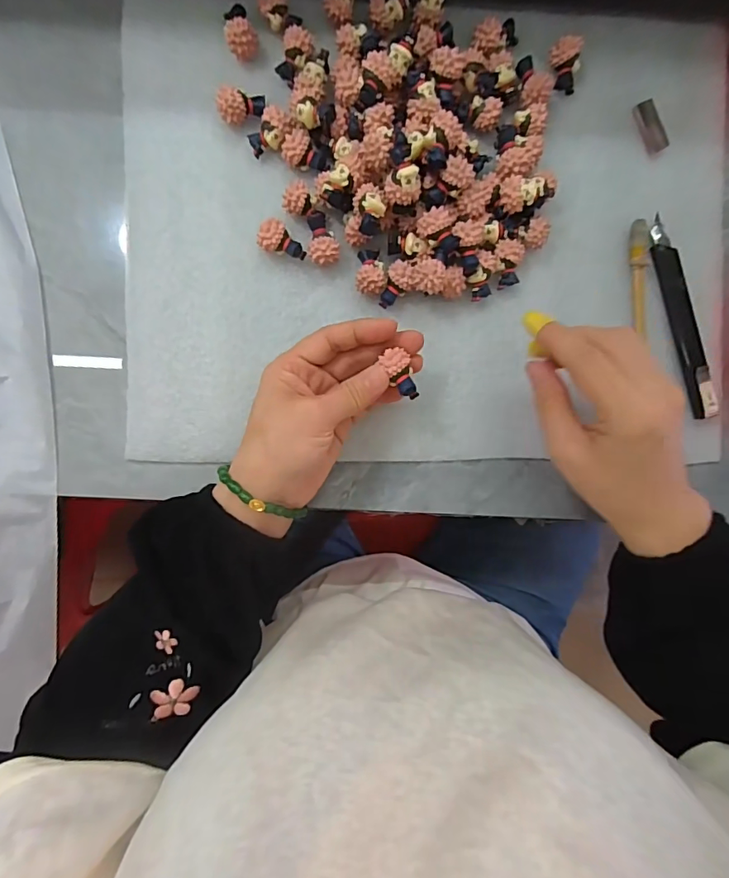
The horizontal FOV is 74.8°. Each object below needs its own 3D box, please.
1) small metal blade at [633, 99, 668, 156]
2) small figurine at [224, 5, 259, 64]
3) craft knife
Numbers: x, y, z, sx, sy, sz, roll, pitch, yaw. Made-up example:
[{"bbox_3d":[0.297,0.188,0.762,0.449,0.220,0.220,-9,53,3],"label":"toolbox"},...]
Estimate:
[{"bbox_3d":[0.192,-0.210,0.321,0.014,0.006,0.033,-27,93,-4],"label":"small metal blade"},{"bbox_3d":[-0.078,-0.257,0.301,0.019,0.015,0.032,-4,91,-5],"label":"small figurine"},{"bbox_3d":[0.217,-0.081,0.324,0.019,0.010,0.134,-16,92,-5],"label":"craft knife"}]

